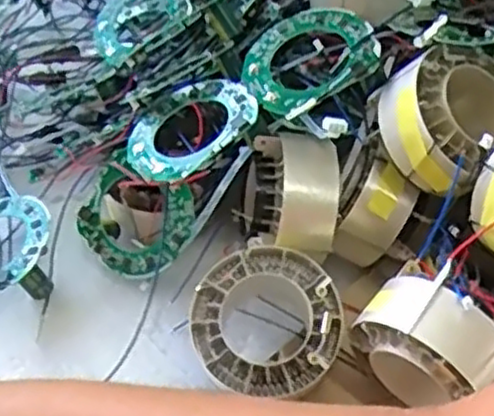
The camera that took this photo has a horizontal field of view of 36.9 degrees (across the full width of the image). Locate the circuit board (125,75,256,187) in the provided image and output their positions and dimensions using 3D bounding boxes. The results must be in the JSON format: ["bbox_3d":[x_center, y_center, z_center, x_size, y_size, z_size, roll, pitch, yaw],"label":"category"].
[{"bbox_3d":[-0.026,-0.039,0.360,0.067,0.011,0.055,-42,43,-13],"label":"circuit board"}]

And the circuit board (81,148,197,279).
[{"bbox_3d":[-0.058,0.007,0.381,0.057,0.057,0.011,34,13,18],"label":"circuit board"}]

